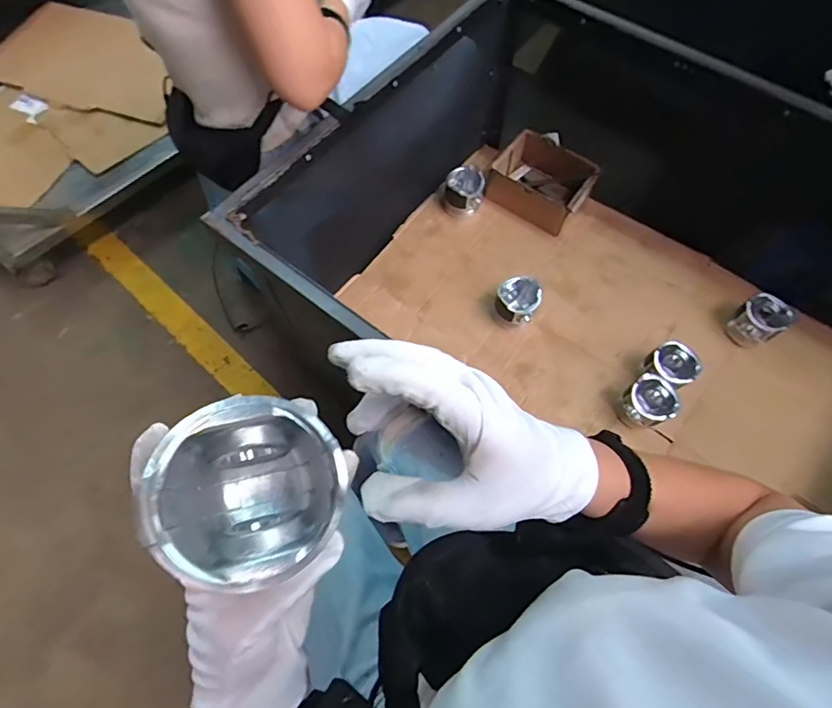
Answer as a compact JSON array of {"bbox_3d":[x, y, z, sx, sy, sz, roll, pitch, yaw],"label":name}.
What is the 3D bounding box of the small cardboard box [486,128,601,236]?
[{"bbox_3d":[0.266,-0.378,1.076,0.213,0.088,0.152,36,70,14],"label":"small cardboard box"}]

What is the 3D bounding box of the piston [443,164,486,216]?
[{"bbox_3d":[0.104,-0.358,1.075,0.086,0.076,0.090,14,66,6],"label":"piston"}]

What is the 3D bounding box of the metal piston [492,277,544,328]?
[{"bbox_3d":[0.194,-0.096,0.958,0.080,0.085,0.074,0,66,-1],"label":"metal piston"}]

